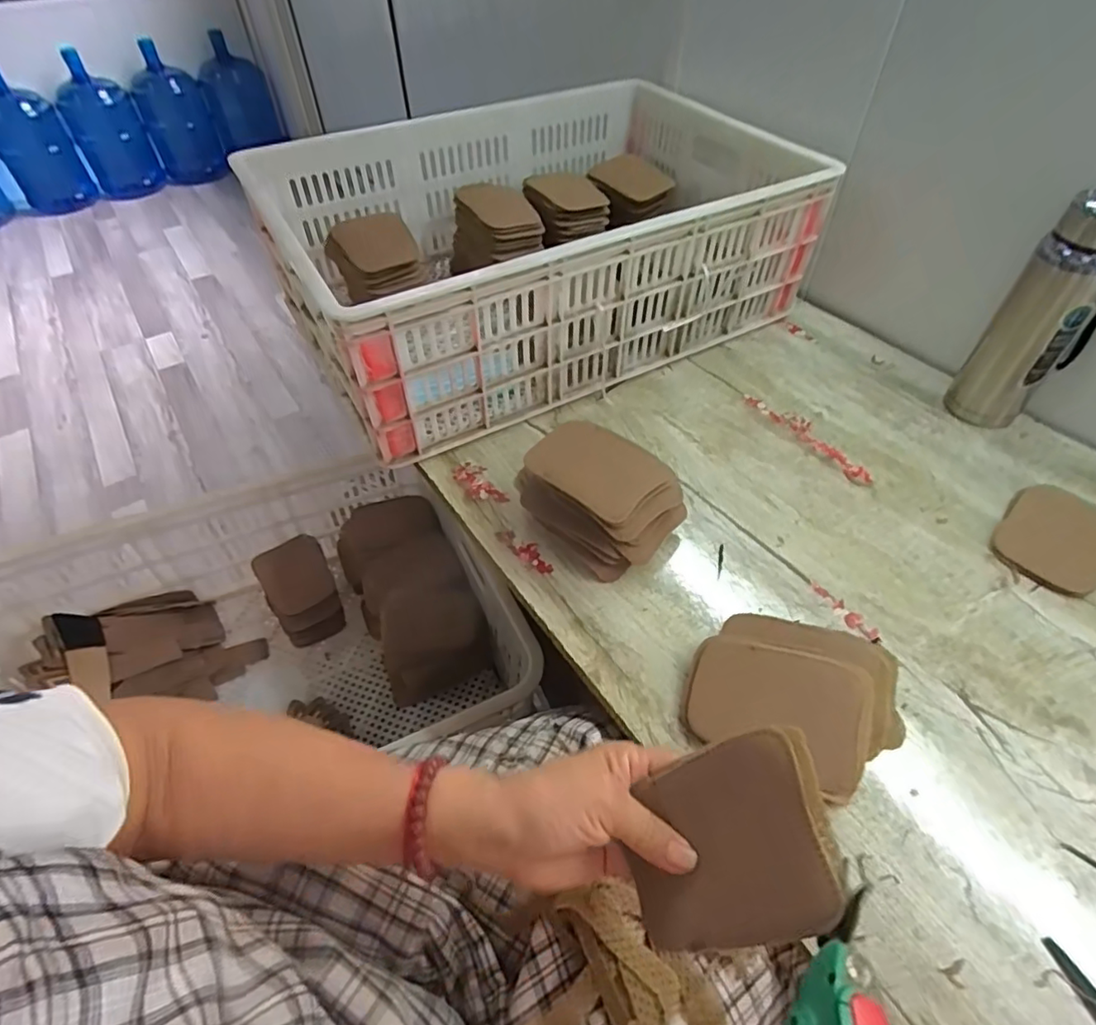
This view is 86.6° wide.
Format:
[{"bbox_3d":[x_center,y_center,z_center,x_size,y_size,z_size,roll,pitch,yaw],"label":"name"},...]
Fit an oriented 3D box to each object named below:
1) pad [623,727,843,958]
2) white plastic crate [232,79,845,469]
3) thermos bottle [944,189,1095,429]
[{"bbox_3d":[0.087,0.168,0.297,0.013,0.115,0.087,27,42,-31],"label":"pad"},{"bbox_3d":[-0.002,-0.355,0.750,0.627,0.187,0.419,-24,53,-19],"label":"white plastic crate"},{"bbox_3d":[0.502,-0.195,0.587,0.062,0.226,0.064,-21,52,-17],"label":"thermos bottle"}]

